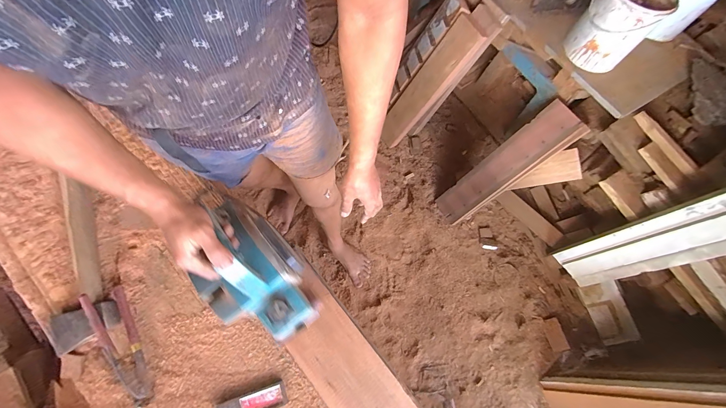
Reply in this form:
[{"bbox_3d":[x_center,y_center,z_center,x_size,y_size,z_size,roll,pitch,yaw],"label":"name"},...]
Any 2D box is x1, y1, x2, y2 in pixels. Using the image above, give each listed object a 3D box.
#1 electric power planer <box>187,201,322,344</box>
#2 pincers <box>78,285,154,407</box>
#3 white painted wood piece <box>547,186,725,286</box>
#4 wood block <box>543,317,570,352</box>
[{"bbox_3d":[-0.193,0.108,0.505,0.254,0.147,0.140,40,76,13],"label":"electric power planer"},{"bbox_3d":[-0.435,0.255,0.541,0.053,0.048,0.220,-25,75,-11],"label":"pincers"},{"bbox_3d":[0.884,0.094,0.870,0.076,0.737,0.159,-17,71,-21],"label":"white painted wood piece"},{"bbox_3d":[0.734,0.497,1.168,0.068,0.013,0.114,-12,72,-3],"label":"wood block"}]

